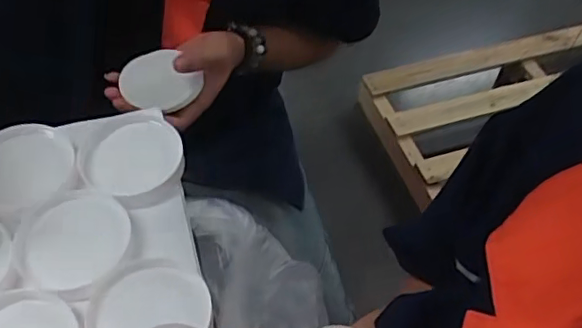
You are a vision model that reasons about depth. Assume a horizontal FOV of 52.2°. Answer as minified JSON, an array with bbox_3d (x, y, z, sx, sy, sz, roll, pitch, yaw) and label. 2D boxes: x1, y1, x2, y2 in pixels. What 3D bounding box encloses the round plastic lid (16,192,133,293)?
[{"bbox_3d":[-0.151,0.050,0.412,0.075,0.009,0.069,1,52,-2],"label":"round plastic lid"}]

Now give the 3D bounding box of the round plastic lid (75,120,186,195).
[{"bbox_3d":[-0.125,-0.010,0.459,0.075,0.009,0.078,1,52,-2],"label":"round plastic lid"}]

